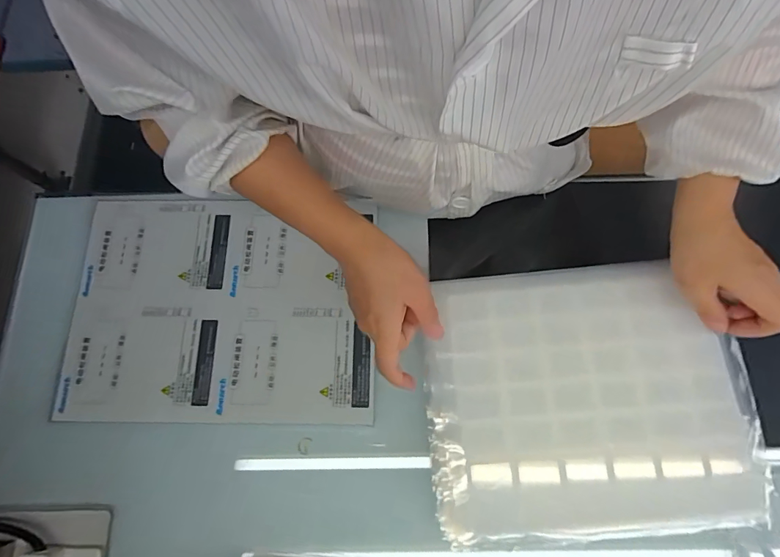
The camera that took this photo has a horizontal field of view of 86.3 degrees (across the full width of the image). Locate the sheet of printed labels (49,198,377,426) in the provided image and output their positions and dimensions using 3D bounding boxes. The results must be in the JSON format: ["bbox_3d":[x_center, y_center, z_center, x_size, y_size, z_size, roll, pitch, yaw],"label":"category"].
[{"bbox_3d":[-0.199,0.032,0.492,0.352,0.007,0.262,0,75,1],"label":"sheet of printed labels"}]

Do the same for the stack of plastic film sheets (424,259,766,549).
[{"bbox_3d":[0.186,0.110,0.394,0.291,0.028,0.241,-4,75,0],"label":"stack of plastic film sheets"}]

